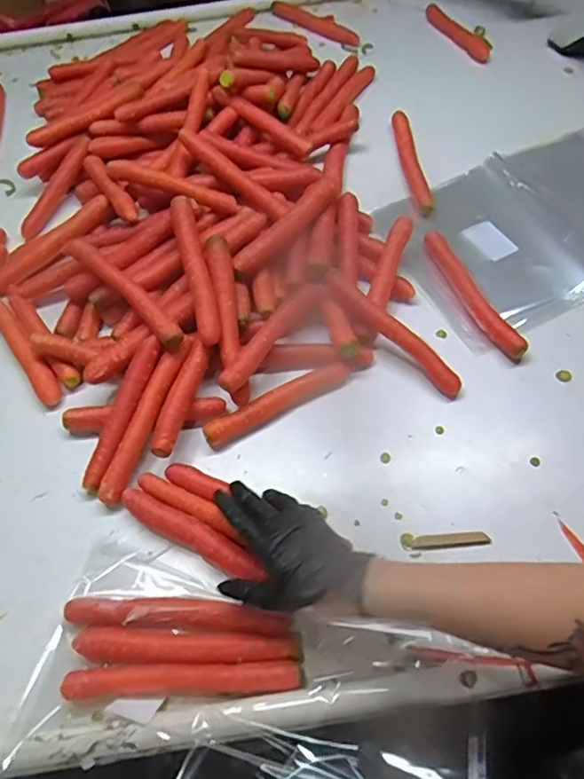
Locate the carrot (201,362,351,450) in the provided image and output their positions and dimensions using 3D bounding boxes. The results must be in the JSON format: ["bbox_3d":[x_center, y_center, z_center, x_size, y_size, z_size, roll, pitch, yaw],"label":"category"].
[{"bbox_3d":[-0.015,0.016,0.619,0.169,0.026,0.022,-28,61,-12],"label":"carrot"}]

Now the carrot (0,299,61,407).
[{"bbox_3d":[-0.323,-0.053,0.679,0.026,0.028,0.183,-35,63,-16],"label":"carrot"}]

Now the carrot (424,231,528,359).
[{"bbox_3d":[0.212,-0.114,0.683,0.023,0.029,0.206,-20,59,-7],"label":"carrot"}]

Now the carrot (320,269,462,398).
[{"bbox_3d":[0.109,-0.063,0.621,0.187,0.023,0.027,41,67,7],"label":"carrot"}]

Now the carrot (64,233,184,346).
[{"bbox_3d":[-0.189,-0.113,0.646,0.026,0.031,0.204,-41,64,-19],"label":"carrot"}]

